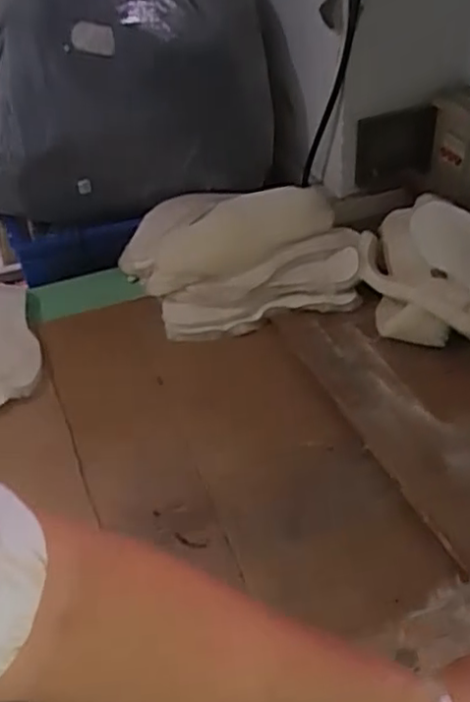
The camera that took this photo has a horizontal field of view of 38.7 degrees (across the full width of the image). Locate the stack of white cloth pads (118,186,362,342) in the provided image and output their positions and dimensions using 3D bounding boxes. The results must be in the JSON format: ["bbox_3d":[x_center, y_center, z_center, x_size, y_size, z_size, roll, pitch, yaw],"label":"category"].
[{"bbox_3d":[0.005,-0.148,1.022,0.347,0.112,0.266,-11,41,-7],"label":"stack of white cloth pads"}]

